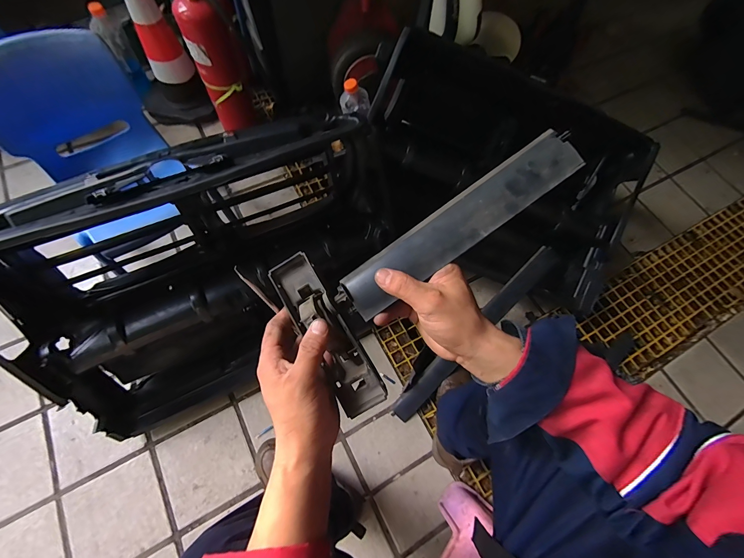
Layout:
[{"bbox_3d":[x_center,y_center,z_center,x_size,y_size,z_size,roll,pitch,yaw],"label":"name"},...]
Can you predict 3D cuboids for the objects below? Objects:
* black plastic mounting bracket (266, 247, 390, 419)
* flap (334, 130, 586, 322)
[{"bbox_3d":[-0.048,0.057,0.354,0.051,0.051,0.179,-31,86,-14],"label":"black plastic mounting bracket"},{"bbox_3d":[0.089,-0.055,0.342,0.286,0.011,0.053,-35,73,2],"label":"flap"}]

